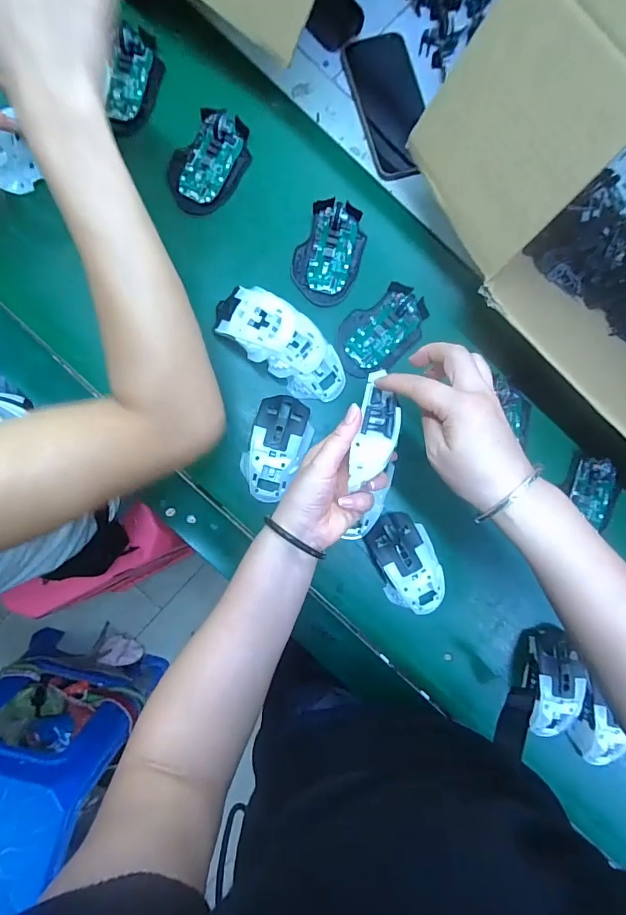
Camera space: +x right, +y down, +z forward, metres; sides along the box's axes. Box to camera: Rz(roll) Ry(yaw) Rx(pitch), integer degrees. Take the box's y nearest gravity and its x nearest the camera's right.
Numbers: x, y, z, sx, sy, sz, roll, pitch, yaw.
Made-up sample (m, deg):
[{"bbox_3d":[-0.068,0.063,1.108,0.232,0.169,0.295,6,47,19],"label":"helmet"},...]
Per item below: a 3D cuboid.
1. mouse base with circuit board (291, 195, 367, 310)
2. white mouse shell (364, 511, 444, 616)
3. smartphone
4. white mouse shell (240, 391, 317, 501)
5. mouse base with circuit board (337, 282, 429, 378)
[{"bbox_3d":[0.019,-0.234,0.505,0.071,0.021,0.111,19,87,-3],"label":"mouse base with circuit board"},{"bbox_3d":[0.107,0.119,0.490,0.067,0.040,0.119,-22,89,-4],"label":"white mouse shell"},{"bbox_3d":[0.091,-0.415,0.525,0.076,0.012,0.173,-17,89,-4],"label":"smartphone"},{"bbox_3d":[-0.040,-0.010,0.485,0.063,0.032,0.114,19,87,-3],"label":"white mouse shell"},{"bbox_3d":[0.079,-0.145,0.506,0.115,0.017,0.071,-40,91,-4],"label":"mouse base with circuit board"}]

